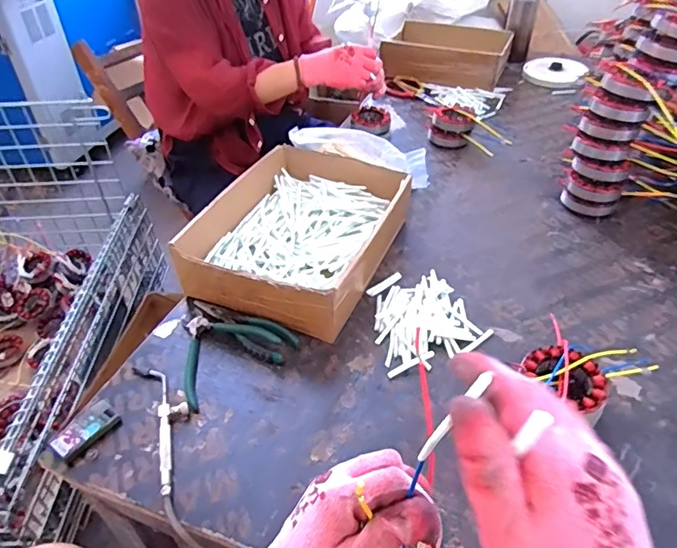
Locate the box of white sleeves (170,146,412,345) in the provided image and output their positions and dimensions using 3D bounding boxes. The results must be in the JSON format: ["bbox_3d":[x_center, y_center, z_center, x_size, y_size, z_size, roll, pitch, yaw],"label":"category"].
[{"bbox_3d":[-0.050,-0.065,0.769,0.245,0.092,0.330,16,44,19],"label":"box of white sleeves"}]

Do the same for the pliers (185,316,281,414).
[{"bbox_3d":[-0.156,0.092,0.634,0.128,0.017,0.117,-32,49,-30],"label":"pliers"}]

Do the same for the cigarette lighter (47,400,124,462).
[{"bbox_3d":[-0.275,0.171,0.555,0.034,0.020,0.069,22,47,25],"label":"cigarette lighter"}]

